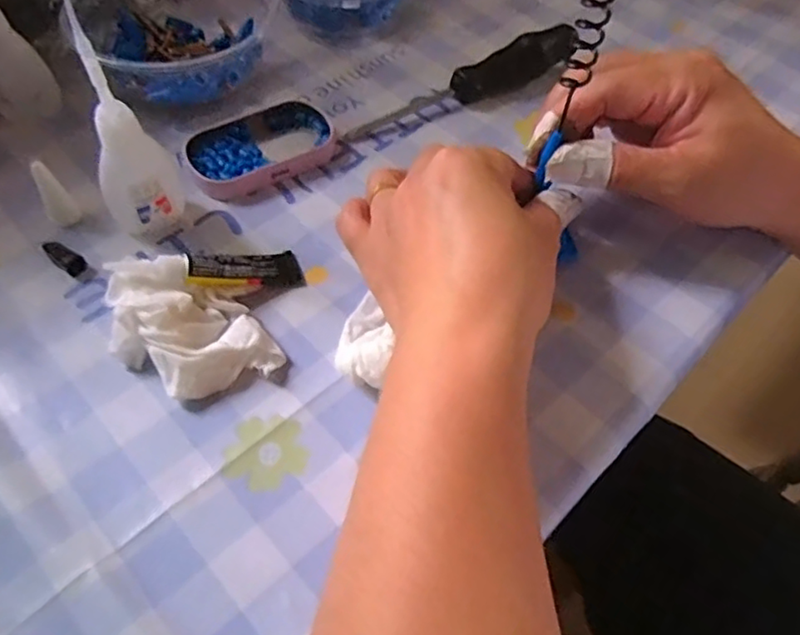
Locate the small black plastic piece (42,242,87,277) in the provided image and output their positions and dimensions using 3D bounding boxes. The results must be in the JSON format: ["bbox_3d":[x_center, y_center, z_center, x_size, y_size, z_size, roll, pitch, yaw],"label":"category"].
[{"bbox_3d":[-0.160,-0.029,0.301,0.021,0.009,0.009,31,59,17],"label":"small black plastic piece"}]

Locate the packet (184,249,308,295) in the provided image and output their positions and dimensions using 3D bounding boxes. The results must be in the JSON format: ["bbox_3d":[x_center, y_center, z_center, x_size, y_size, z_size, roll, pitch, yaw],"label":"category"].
[{"bbox_3d":[-0.072,-0.022,0.293,0.052,0.007,0.022,-1,52,-33],"label":"packet"}]

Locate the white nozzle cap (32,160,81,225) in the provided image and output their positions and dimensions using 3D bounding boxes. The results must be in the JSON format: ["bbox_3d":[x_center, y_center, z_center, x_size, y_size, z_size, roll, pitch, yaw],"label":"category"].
[{"bbox_3d":[-0.166,-0.058,0.305,0.013,0.034,0.011,-27,61,-21],"label":"white nozzle cap"}]

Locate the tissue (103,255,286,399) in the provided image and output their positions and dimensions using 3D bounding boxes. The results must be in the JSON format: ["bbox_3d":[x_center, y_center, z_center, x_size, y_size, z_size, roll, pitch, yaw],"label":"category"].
[{"bbox_3d":[-0.090,0.002,0.271,0.061,0.026,0.060,-17,58,-15],"label":"tissue"}]

